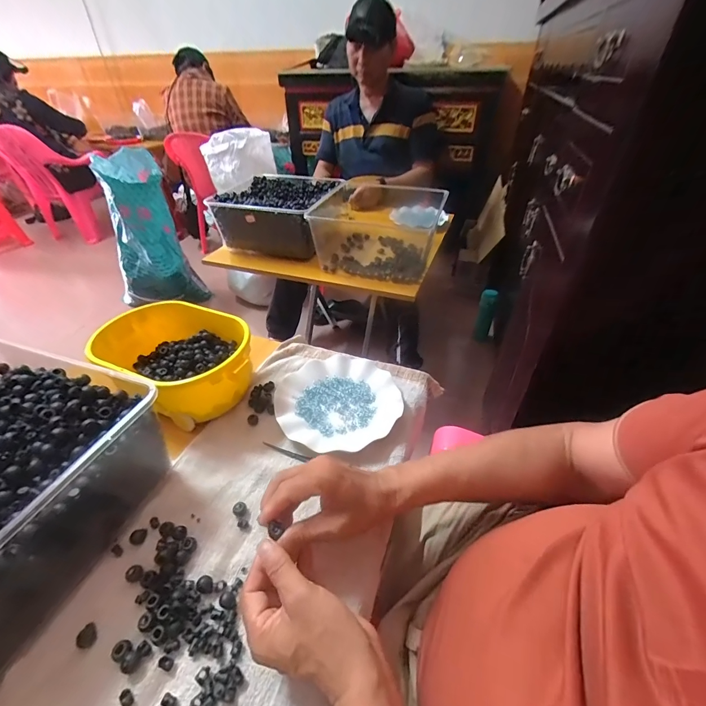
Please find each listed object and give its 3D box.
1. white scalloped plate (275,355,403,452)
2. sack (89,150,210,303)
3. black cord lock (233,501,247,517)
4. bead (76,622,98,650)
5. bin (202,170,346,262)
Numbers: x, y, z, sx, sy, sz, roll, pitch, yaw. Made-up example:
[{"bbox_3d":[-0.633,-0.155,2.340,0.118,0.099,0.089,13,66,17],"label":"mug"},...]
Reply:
[{"bbox_3d":[-0.021,0.072,0.544,0.171,0.029,0.190,27,48,30],"label":"white scalloped plate"},{"bbox_3d":[-0.897,-0.482,1.528,0.333,0.604,0.332,-26,46,-25],"label":"sack"},{"bbox_3d":[-0.135,0.185,0.419,0.015,0.007,0.017,-2,40,1],"label":"black cord lock"},{"bbox_3d":[-0.249,0.263,0.329,0.020,0.008,0.015,29,49,32],"label":"bead"},{"bbox_3d":[-0.197,-0.400,1.018,0.292,0.137,0.303,11,42,16],"label":"bin"}]

